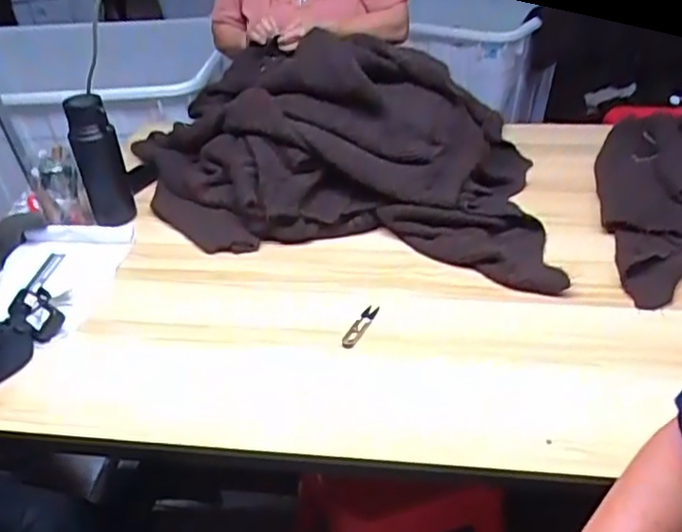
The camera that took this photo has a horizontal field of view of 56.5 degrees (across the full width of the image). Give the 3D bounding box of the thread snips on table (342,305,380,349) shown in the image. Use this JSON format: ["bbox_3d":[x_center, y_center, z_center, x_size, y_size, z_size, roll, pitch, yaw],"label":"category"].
[{"bbox_3d":[0.029,0.091,0.960,0.021,0.009,0.093,17,40,26],"label":"thread snips on table"}]

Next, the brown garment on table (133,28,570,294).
[{"bbox_3d":[-0.019,-0.251,1.268,0.882,0.229,0.518,6,37,13],"label":"brown garment on table"}]

